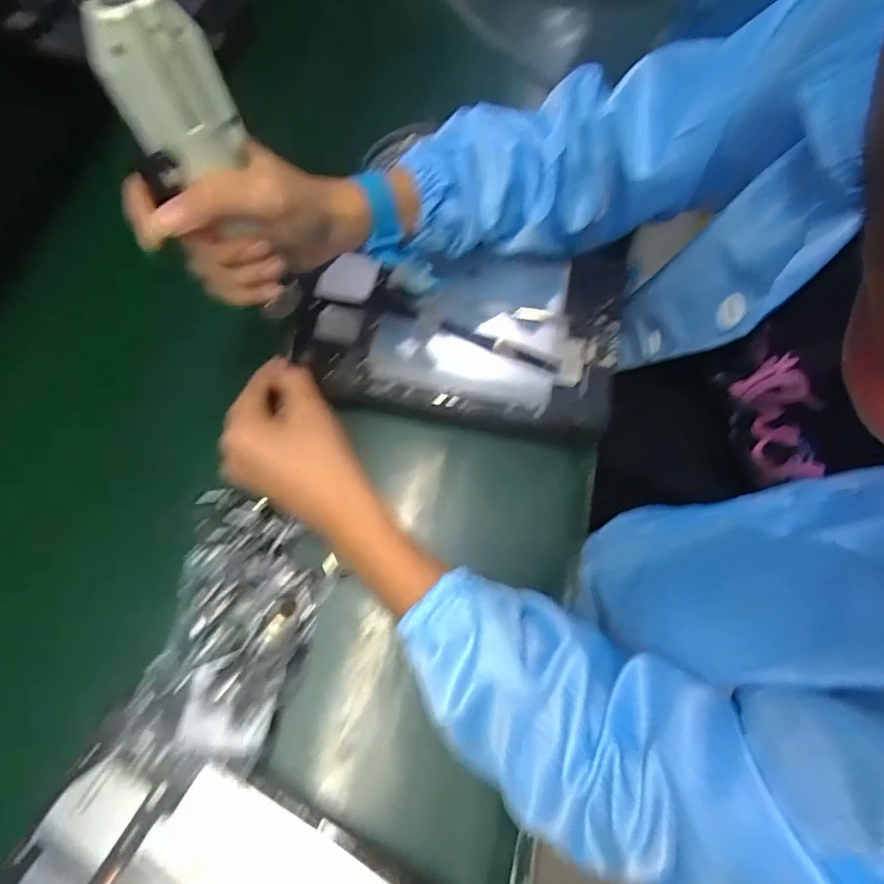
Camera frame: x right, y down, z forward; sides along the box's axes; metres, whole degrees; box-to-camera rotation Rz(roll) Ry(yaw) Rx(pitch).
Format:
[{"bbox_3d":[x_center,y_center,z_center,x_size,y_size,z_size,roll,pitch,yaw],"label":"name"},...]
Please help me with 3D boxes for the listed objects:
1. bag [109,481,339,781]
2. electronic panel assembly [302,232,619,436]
[{"bbox_3d":[-0.129,0.111,0.357,0.099,0.053,0.172,5,69,0],"label":"bag"},{"bbox_3d":[0.013,-0.092,0.444,0.239,0.033,0.161,10,69,2],"label":"electronic panel assembly"}]

